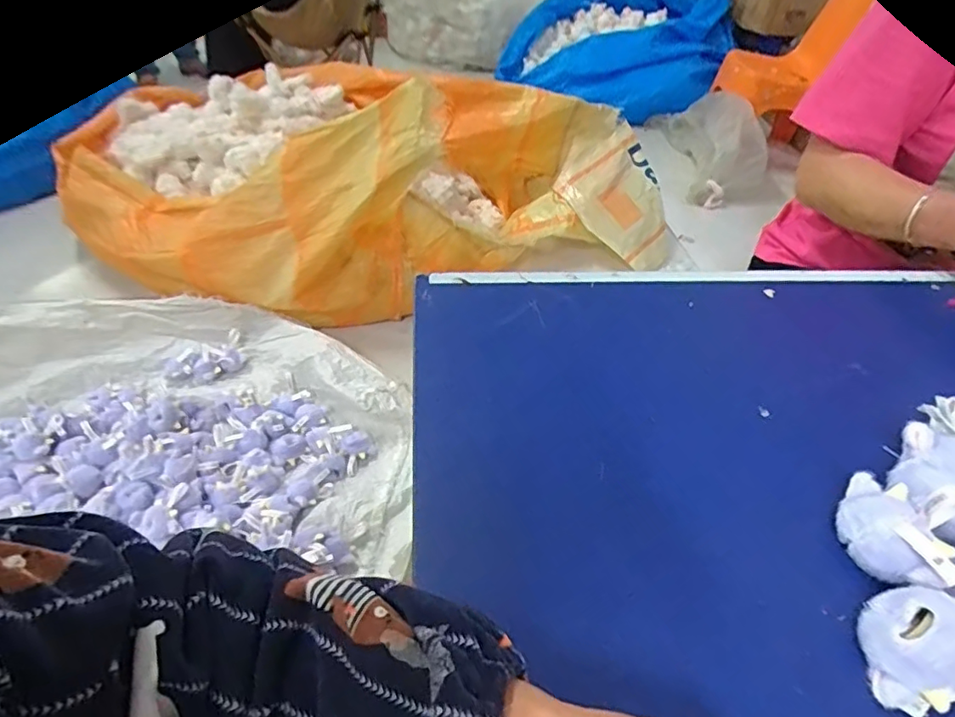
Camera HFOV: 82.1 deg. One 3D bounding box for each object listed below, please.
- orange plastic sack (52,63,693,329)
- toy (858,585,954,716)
[{"bbox_3d":[-0.173,-0.495,1.453,1.473,0.472,0.645,-18,48,-22],"label":"orange plastic sack"},{"bbox_3d":[0.254,0.162,0.313,0.067,0.045,0.058,-11,45,-16],"label":"toy"}]

